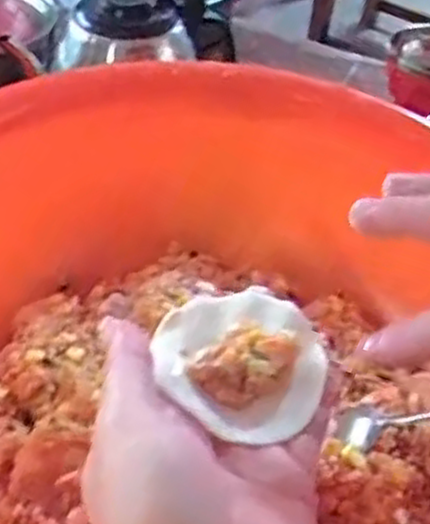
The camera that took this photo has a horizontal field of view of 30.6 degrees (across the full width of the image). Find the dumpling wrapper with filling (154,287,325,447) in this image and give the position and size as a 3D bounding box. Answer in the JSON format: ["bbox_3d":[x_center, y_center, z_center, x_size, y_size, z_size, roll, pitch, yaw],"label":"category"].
[{"bbox_3d":[0.011,0.039,0.329,0.064,0.017,0.066,-4,43,-12],"label":"dumpling wrapper with filling"}]

